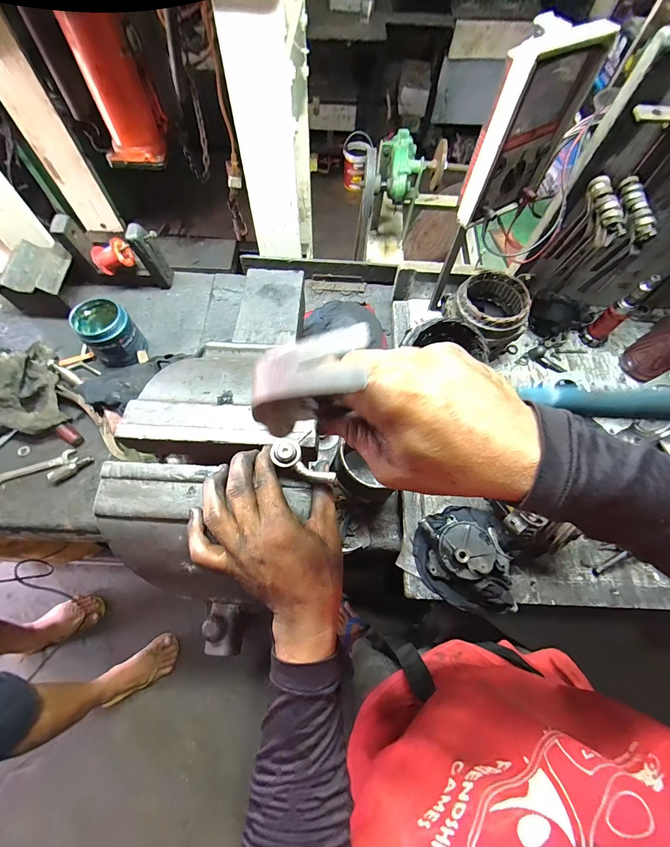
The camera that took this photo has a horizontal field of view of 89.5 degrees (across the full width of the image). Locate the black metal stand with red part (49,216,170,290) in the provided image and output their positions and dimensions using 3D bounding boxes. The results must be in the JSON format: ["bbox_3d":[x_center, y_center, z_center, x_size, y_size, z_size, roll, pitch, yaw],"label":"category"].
[{"bbox_3d":[-0.444,-0.339,0.693,0.179,0.144,0.057,3,65,-1],"label":"black metal stand with red part"}]

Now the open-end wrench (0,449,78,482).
[{"bbox_3d":[-0.527,0.079,0.585,0.157,0.013,0.035,-16,67,-10],"label":"open-end wrench"}]

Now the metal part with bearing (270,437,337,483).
[{"bbox_3d":[-0.029,0.036,0.304,0.063,0.010,0.025,35,69,10],"label":"metal part with bearing"}]

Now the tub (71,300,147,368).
[{"bbox_3d":[-0.422,-0.170,0.640,0.093,0.087,0.096,1,65,-2],"label":"tub"}]

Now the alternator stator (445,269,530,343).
[{"bbox_3d":[0.276,-0.203,0.605,0.121,0.067,0.126,-37,72,-17],"label":"alternator stator"}]

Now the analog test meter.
[{"bbox_3d":[0.224,-0.352,0.408,0.124,0.167,0.058,-36,72,-17],"label":"analog test meter"}]

